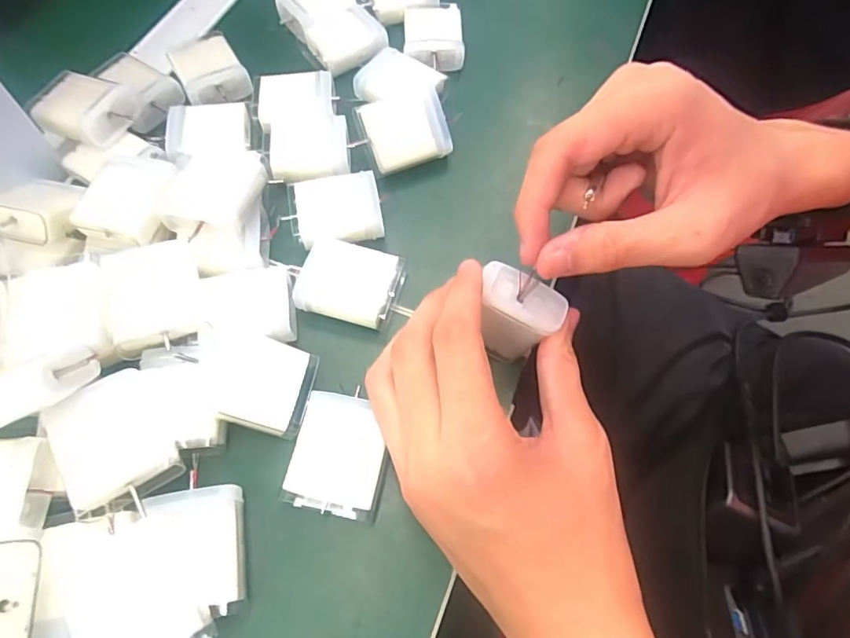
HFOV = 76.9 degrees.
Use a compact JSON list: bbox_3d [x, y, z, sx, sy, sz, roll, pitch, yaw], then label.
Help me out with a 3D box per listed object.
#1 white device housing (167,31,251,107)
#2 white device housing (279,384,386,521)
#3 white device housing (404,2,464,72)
[{"bbox_3d":[-0.146,-0.168,0.362,0.042,0.019,0.051,-26,65,-11],"label":"white device housing"},{"bbox_3d":[-0.039,0.063,0.246,0.041,0.021,0.051,8,63,6],"label":"white device housing"},{"bbox_3d":[0.006,-0.200,0.377,0.040,0.018,0.047,-1,63,1],"label":"white device housing"}]

